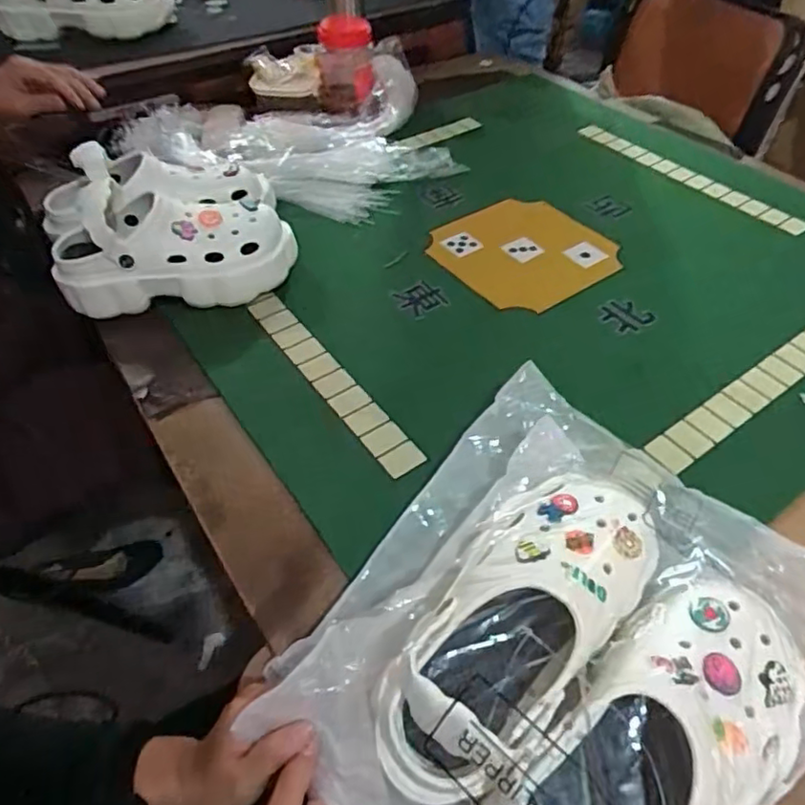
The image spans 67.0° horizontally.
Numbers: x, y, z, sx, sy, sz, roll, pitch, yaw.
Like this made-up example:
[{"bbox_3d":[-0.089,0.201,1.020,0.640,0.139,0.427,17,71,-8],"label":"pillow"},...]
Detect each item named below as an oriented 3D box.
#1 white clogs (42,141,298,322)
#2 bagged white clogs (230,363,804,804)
[{"bbox_3d":[-0.279,-0.215,0.730,0.266,0.120,0.201,-14,52,-13],"label":"white clogs"},{"bbox_3d":[0.120,0.153,0.419,0.316,0.094,0.368,32,55,24],"label":"bagged white clogs"}]

